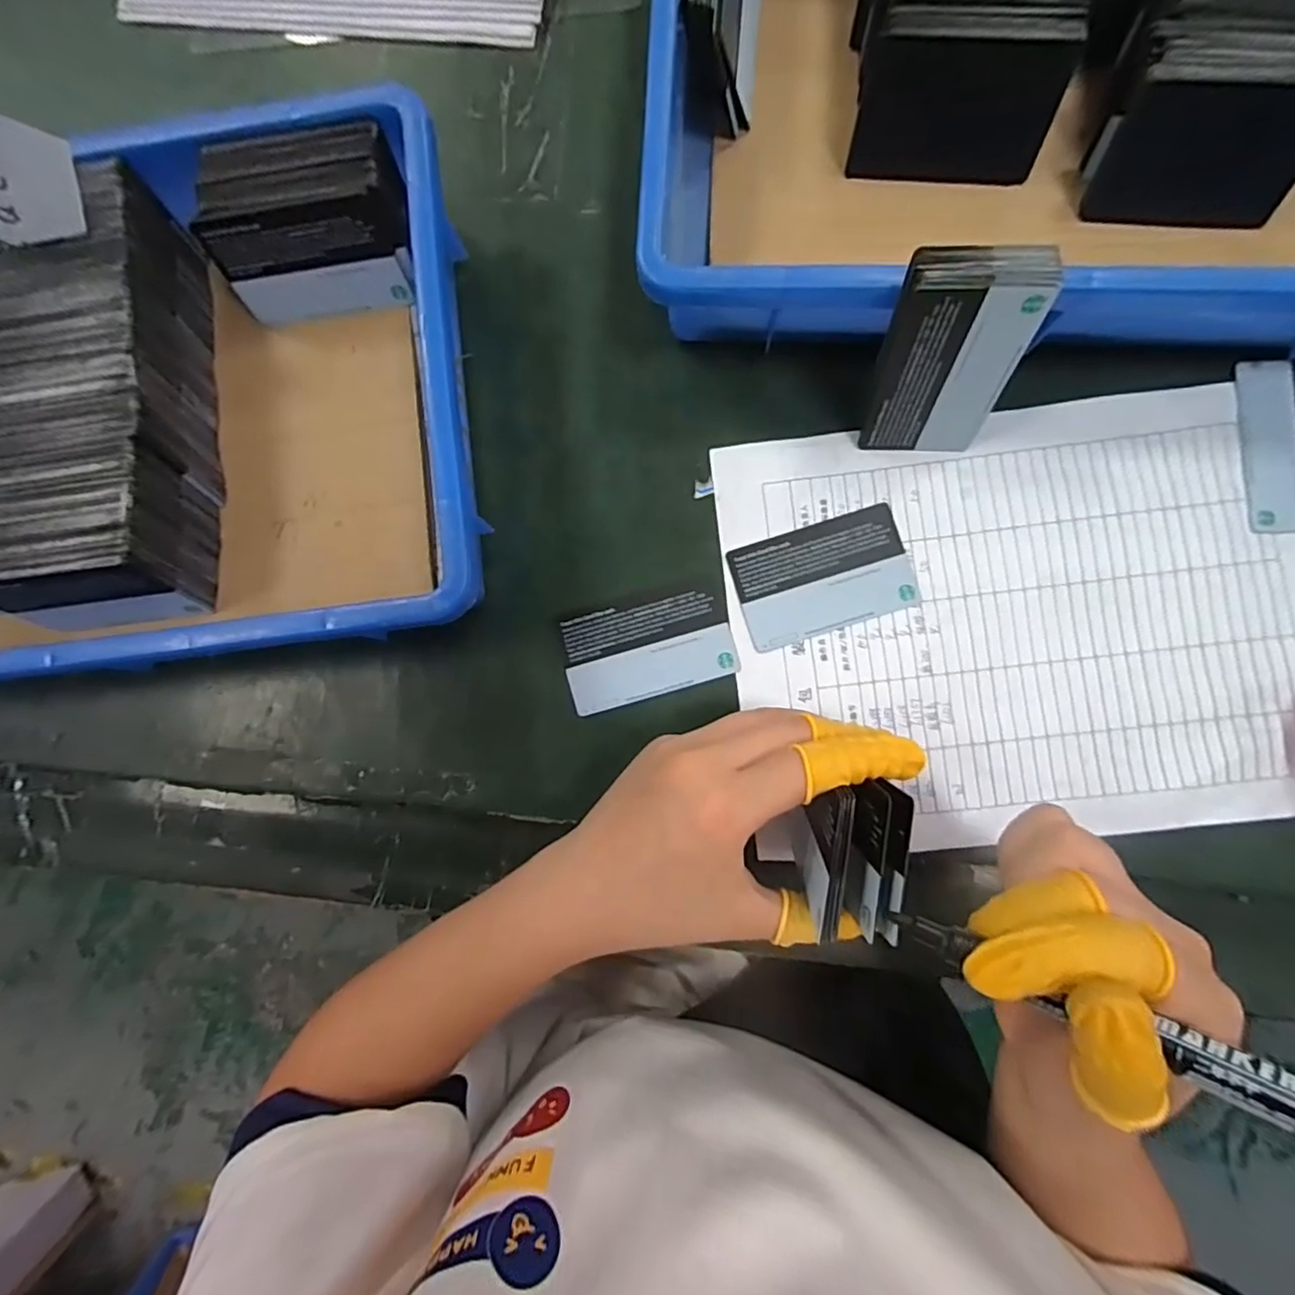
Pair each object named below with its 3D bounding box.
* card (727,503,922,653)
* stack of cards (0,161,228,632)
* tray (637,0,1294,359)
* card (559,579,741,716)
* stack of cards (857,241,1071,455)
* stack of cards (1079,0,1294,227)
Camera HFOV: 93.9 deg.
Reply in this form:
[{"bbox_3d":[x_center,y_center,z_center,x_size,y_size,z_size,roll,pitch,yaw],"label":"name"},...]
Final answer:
[{"bbox_3d":[0.087,-0.035,0.302,0.084,0.004,0.053,-16,85,1],"label":"card"},{"bbox_3d":[-0.270,-0.114,0.299,0.092,0.058,0.203,0,86,4],"label":"stack of cards"},{"bbox_3d":[0.184,-0.267,0.283,0.358,0.059,0.247,2,86,4],"label":"tray"},{"bbox_3d":[0.000,-0.001,0.302,0.083,0.004,0.051,-16,85,3],"label":"card"},{"bbox_3d":[0.130,-0.124,0.266,0.057,0.089,0.014,3,63,4],"label":"stack of cards"},{"bbox_3d":[0.268,-0.287,0.281,0.102,0.050,0.160,1,86,4],"label":"stack of cards"}]

